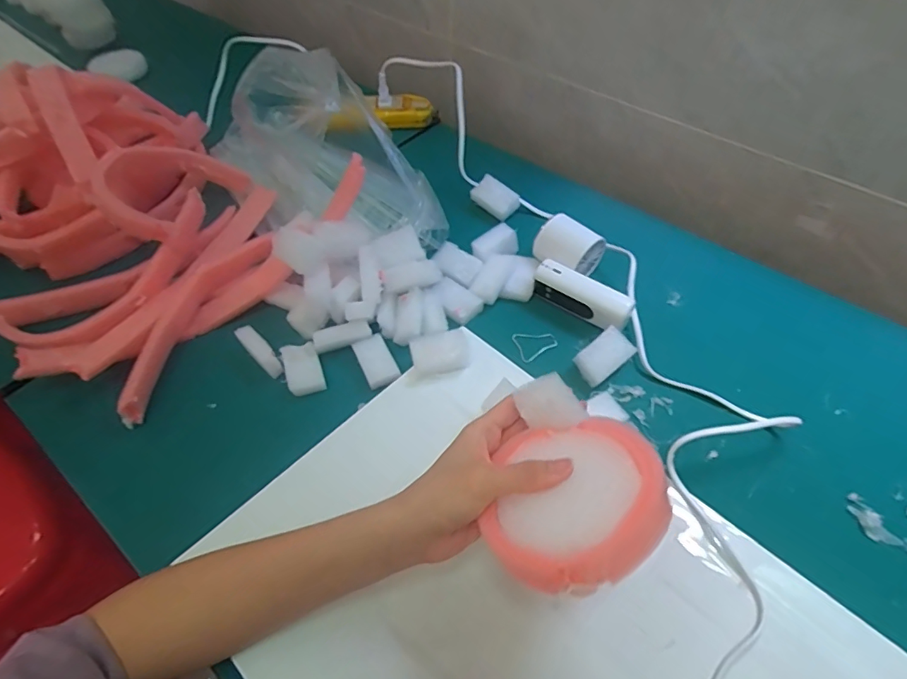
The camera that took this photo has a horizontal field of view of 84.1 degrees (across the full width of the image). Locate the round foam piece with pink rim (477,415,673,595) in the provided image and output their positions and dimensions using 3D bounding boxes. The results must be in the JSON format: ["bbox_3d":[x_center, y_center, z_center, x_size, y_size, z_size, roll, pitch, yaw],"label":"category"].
[{"bbox_3d":[0.069,0.091,0.281,0.098,0.030,0.098,-20,36,15],"label":"round foam piece with pink rim"}]

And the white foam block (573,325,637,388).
[{"bbox_3d":[0.136,0.015,0.451,0.048,0.024,0.031,-33,59,-23],"label":"white foam block"}]

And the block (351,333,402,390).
[{"bbox_3d":[-0.070,0.019,0.457,0.029,0.009,0.051,-22,55,-16],"label":"block"}]

